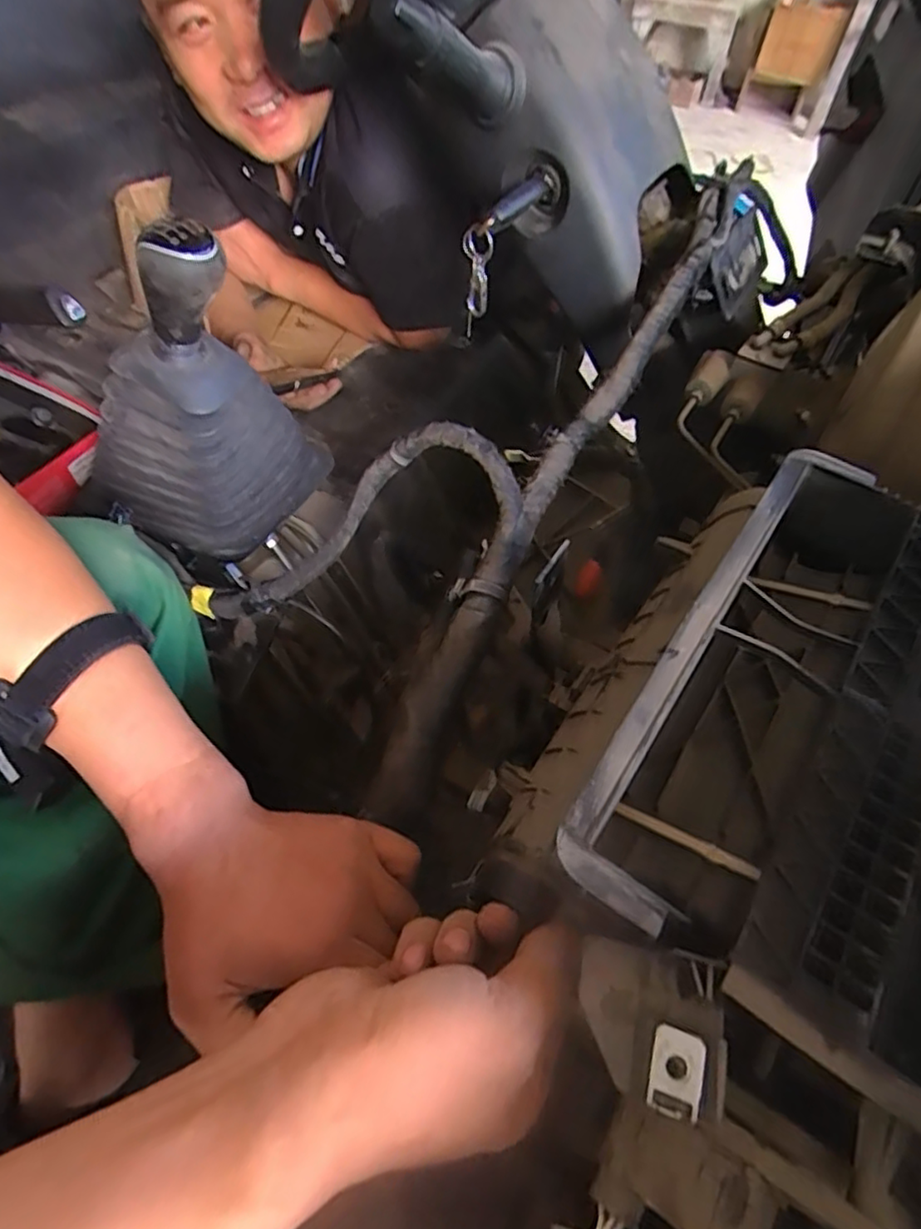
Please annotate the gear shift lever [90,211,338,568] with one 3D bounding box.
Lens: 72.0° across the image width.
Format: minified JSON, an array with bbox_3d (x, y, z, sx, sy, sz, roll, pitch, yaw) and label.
[{"bbox_3d":[-0.209,-0.179,0.483,0.145,0.219,0.145,24,56,16],"label":"gear shift lever"}]

